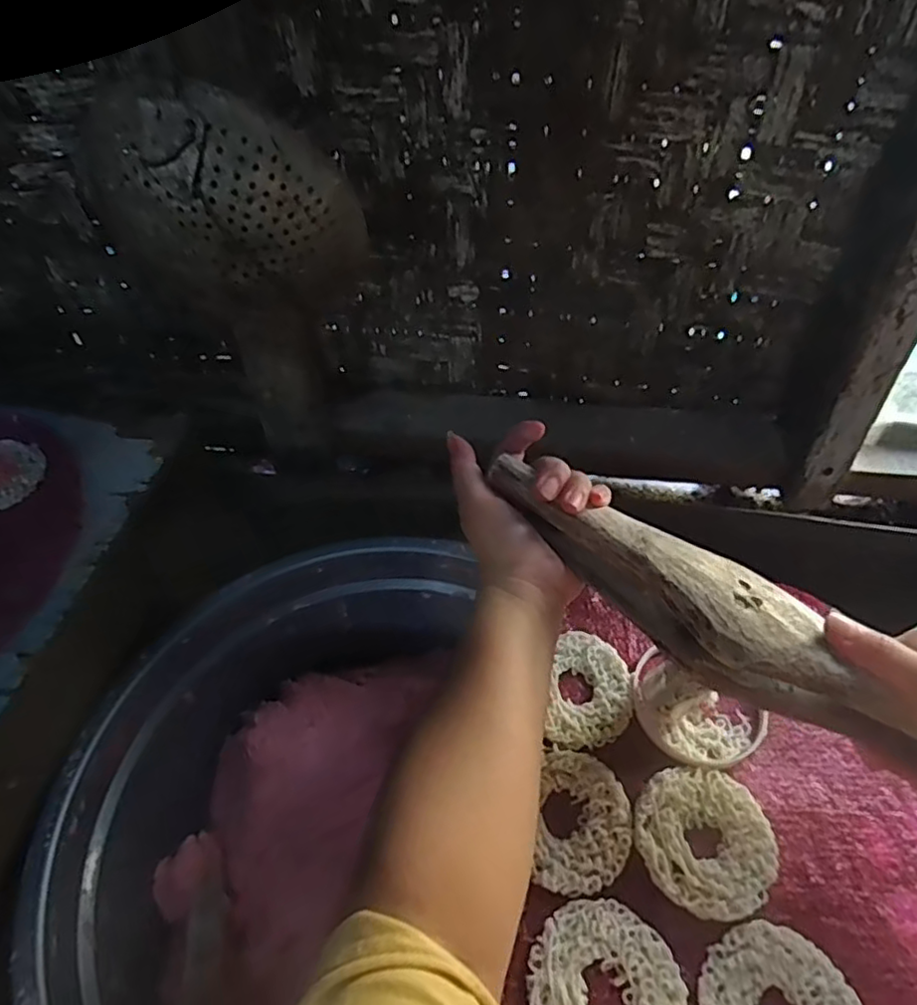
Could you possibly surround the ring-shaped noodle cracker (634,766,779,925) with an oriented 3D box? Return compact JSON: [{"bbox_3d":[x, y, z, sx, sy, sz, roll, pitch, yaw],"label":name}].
[{"bbox_3d":[0.146,0.198,0.377,0.077,0.006,0.079,0,47,0],"label":"ring-shaped noodle cracker"}]

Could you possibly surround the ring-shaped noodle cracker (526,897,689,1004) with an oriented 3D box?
[{"bbox_3d":[0.077,0.251,0.327,0.079,0.004,0.078,0,47,0],"label":"ring-shaped noodle cracker"}]

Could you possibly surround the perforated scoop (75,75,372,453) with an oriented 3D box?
[{"bbox_3d":[-0.154,-0.160,0.484,0.174,0.275,0.089,-6,48,-5],"label":"perforated scoop"}]

